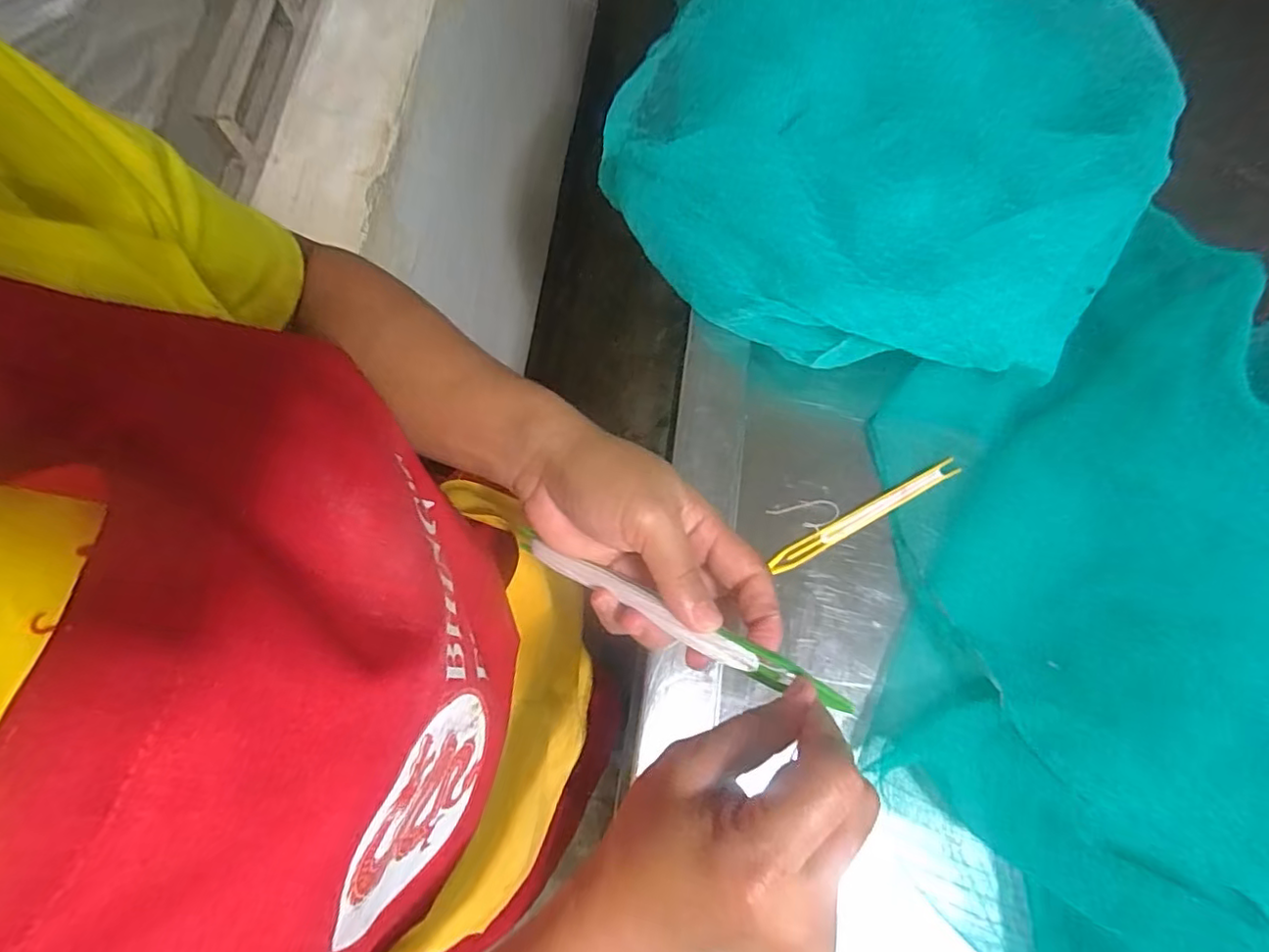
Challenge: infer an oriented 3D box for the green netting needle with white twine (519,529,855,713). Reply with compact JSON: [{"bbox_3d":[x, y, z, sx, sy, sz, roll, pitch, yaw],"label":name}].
[{"bbox_3d":[0.012,0.063,0.278,0.173,0.009,0.012,22,75,29],"label":"green netting needle with white twine"}]

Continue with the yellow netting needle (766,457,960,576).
[{"bbox_3d":[0.174,0.030,0.463,0.164,0.005,0.016,-28,78,-8],"label":"yellow netting needle"}]

